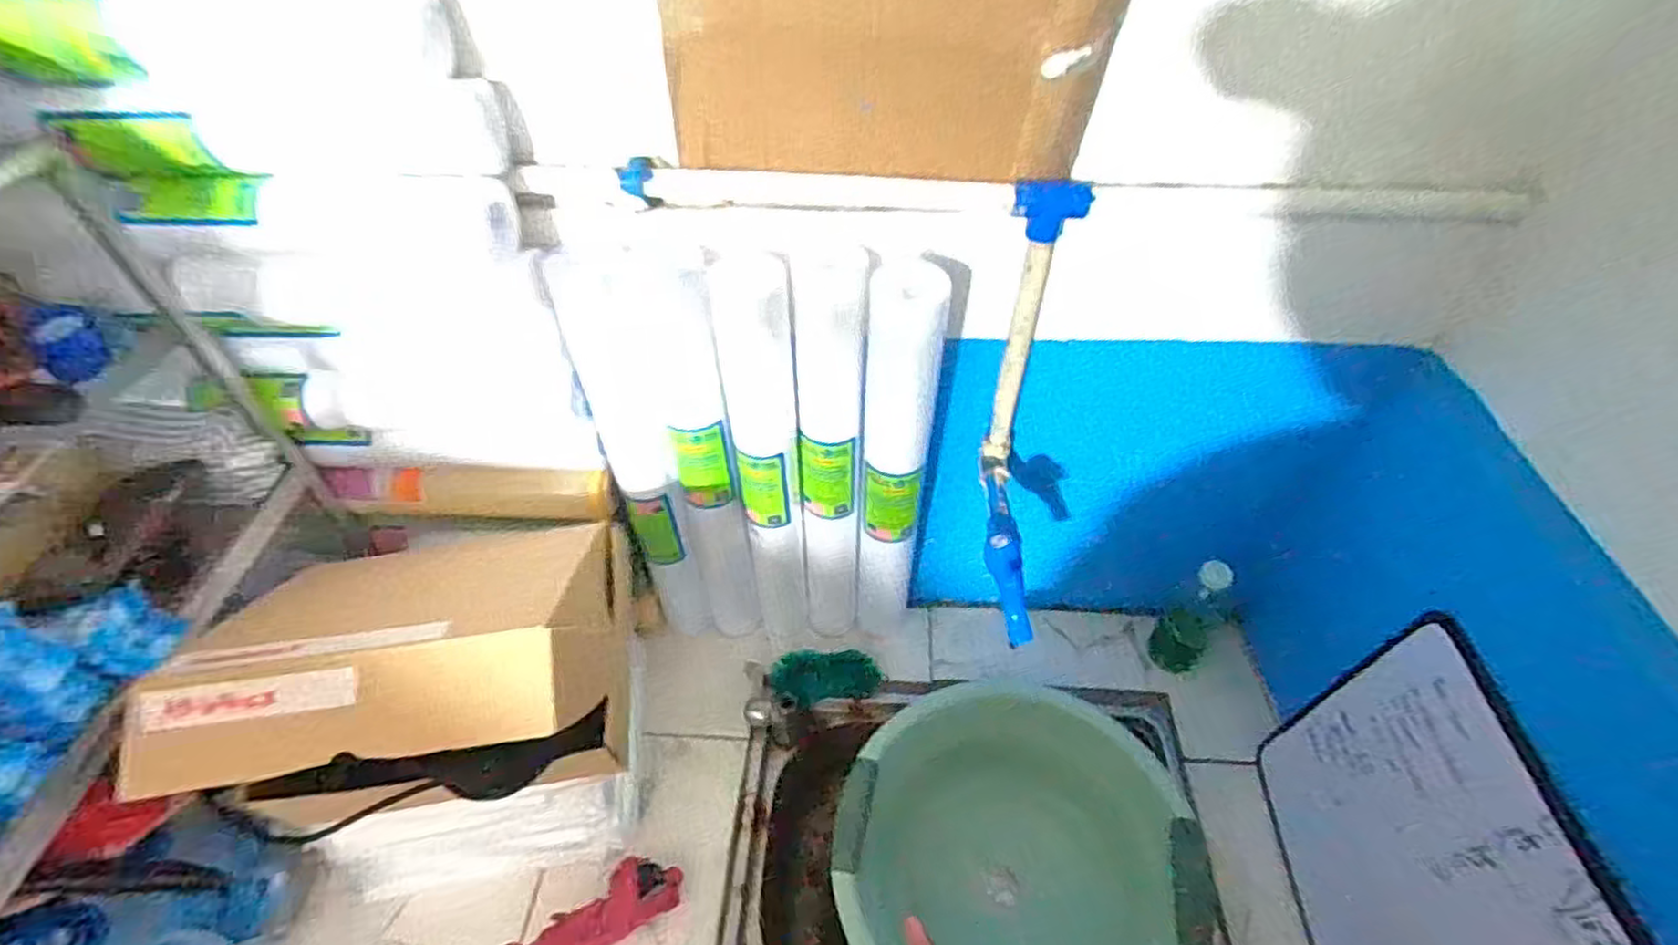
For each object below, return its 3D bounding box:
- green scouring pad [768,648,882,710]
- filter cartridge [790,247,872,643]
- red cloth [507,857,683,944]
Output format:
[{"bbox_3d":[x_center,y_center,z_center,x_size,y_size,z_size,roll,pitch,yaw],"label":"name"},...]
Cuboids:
[{"bbox_3d":[-0.016,0.247,0.869,0.129,0.015,0.063,-2,80,-8],"label":"green scouring pad"},{"bbox_3d":[-0.010,0.005,0.755,0.073,0.492,0.071,-10,47,-9],"label":"filter cartridge"},{"bbox_3d":[-0.229,0.422,0.687,0.161,0.041,0.062,-25,51,-21],"label":"red cloth"}]

